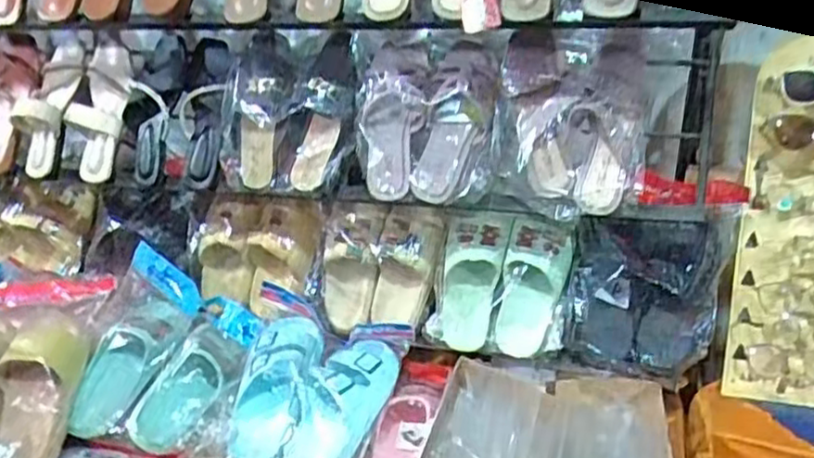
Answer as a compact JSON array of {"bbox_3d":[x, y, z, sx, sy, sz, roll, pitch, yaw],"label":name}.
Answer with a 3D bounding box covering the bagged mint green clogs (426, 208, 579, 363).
[{"bbox_3d":[0.137,0.080,1.047,0.197,0.219,0.088,9,27,23],"label":"bagged mint green clogs"}]

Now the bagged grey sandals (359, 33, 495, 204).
[{"bbox_3d":[0.025,-0.156,0.987,0.182,0.224,0.081,7,-2,19],"label":"bagged grey sandals"}]

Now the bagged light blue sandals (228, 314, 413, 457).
[{"bbox_3d":[-0.130,0.250,1.025,0.227,0.090,0.253,7,56,5],"label":"bagged light blue sandals"}]

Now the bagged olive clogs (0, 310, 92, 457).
[{"bbox_3d":[-0.558,0.223,0.967,0.184,0.073,0.264,0,49,-5],"label":"bagged olive clogs"}]

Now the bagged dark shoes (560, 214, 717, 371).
[{"bbox_3d":[0.330,0.085,0.976,0.200,0.216,0.076,2,25,9],"label":"bagged dark shoes"}]

